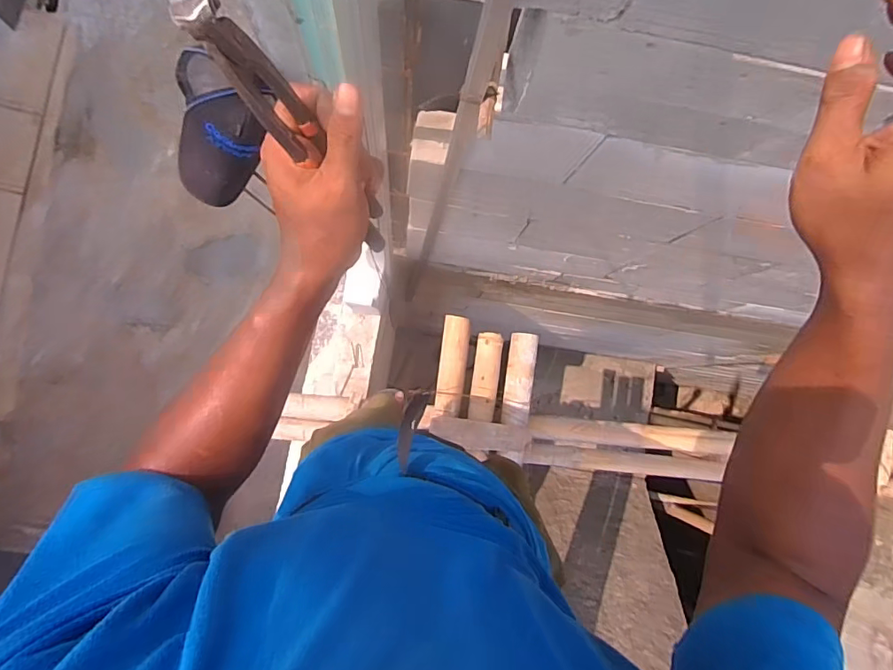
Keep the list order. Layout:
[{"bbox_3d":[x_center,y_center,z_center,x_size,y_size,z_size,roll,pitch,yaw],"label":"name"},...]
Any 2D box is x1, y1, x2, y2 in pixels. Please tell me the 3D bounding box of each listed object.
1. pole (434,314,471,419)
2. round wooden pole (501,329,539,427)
[{"bbox_3d":[0.019,0.095,1.539,0.079,0.069,0.302,7,84,-4],"label":"pole"},{"bbox_3d":[0.225,0.137,1.538,0.076,0.071,0.282,7,84,-4],"label":"round wooden pole"}]

